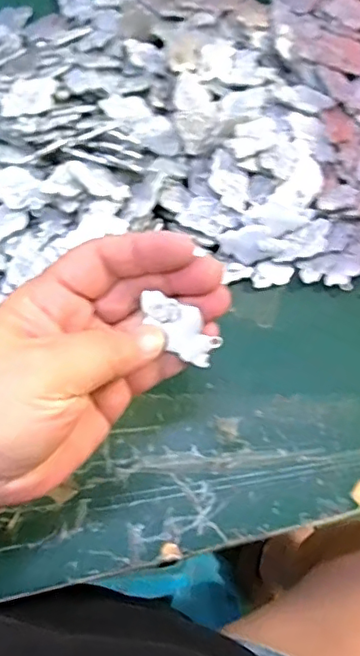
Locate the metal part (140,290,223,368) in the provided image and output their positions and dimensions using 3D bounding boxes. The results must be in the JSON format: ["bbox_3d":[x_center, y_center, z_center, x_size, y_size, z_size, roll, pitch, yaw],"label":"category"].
[{"bbox_3d":[0.001,0.000,0.245,0.016,0.005,0.036,-44,98,6],"label":"metal part"}]

